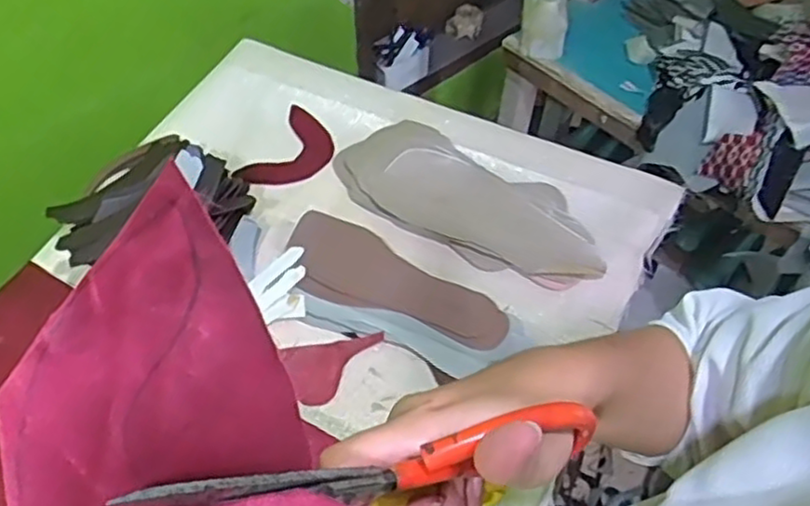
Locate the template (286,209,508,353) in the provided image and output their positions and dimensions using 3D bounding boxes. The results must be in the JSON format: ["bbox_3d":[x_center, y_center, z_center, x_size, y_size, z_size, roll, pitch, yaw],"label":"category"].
[{"bbox_3d":[-0.011,0.027,0.747,0.252,0.006,0.098,19,56,13],"label":"template"}]

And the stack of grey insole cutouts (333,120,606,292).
[{"bbox_3d":[0.071,-0.065,0.796,0.316,0.026,0.130,25,58,17],"label":"stack of grey insole cutouts"}]

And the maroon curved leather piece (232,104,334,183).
[{"bbox_3d":[-0.140,-0.123,0.872,0.083,0.011,0.123,31,65,10],"label":"maroon curved leather piece"}]

